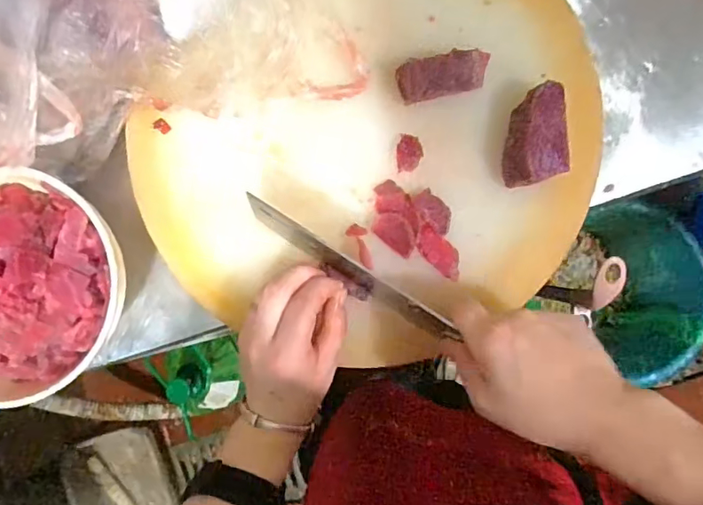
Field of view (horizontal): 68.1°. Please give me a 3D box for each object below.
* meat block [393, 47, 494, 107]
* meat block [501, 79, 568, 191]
[{"bbox_3d":[0.069,-0.128,0.378,0.066,0.039,0.031,-9,88,3],"label":"meat block"},{"bbox_3d":[0.135,-0.084,0.380,0.042,0.032,0.071,-1,88,3],"label":"meat block"}]

